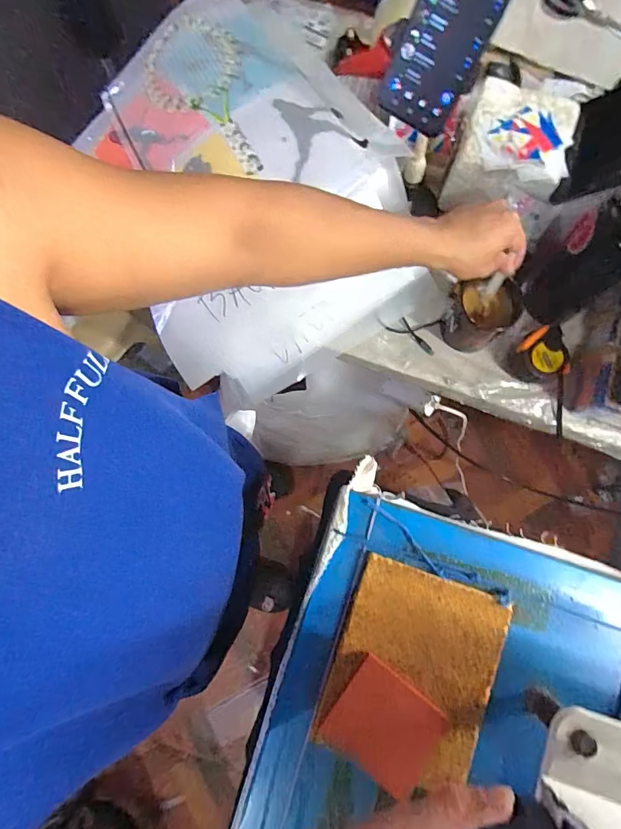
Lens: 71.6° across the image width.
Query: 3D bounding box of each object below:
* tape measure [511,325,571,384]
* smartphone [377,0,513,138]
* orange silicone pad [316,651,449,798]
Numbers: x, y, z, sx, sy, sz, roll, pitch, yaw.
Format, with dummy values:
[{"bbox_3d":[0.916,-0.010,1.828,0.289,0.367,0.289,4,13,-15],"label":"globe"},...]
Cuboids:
[{"bbox_3d":[0.328,-0.085,0.616,0.074,0.043,0.077,-5,86,7],"label":"tape measure"},{"bbox_3d":[0.129,-0.350,0.383,0.079,0.167,0.015,38,47,2],"label":"smartphone"},{"bbox_3d":[0.065,0.273,0.377,0.091,0.008,0.080,34,80,7],"label":"orange silicone pad"}]

